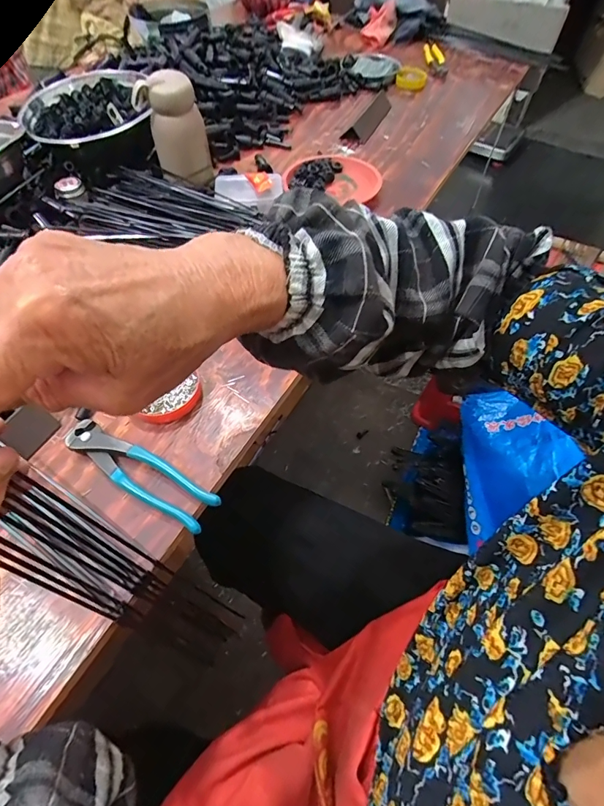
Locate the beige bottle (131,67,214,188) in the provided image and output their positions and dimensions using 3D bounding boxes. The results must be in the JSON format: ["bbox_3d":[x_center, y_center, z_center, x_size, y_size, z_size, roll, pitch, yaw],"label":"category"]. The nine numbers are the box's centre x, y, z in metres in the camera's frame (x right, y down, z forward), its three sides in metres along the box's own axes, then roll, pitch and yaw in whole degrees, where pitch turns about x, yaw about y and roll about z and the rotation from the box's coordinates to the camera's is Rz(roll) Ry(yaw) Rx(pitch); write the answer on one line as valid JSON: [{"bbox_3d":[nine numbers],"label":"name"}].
[{"bbox_3d":[-0.184,-0.400,0.601,0.067,0.131,0.075,35,63,20],"label":"beige bottle"}]

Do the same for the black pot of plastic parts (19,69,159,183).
[{"bbox_3d":[-0.322,-0.446,0.652,0.200,0.066,0.193,0,56,0],"label":"black pot of plastic parts"}]

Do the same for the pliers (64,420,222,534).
[{"bbox_3d":[-0.154,0.064,0.385,0.168,0.014,0.039,28,61,17],"label":"pliers"}]

